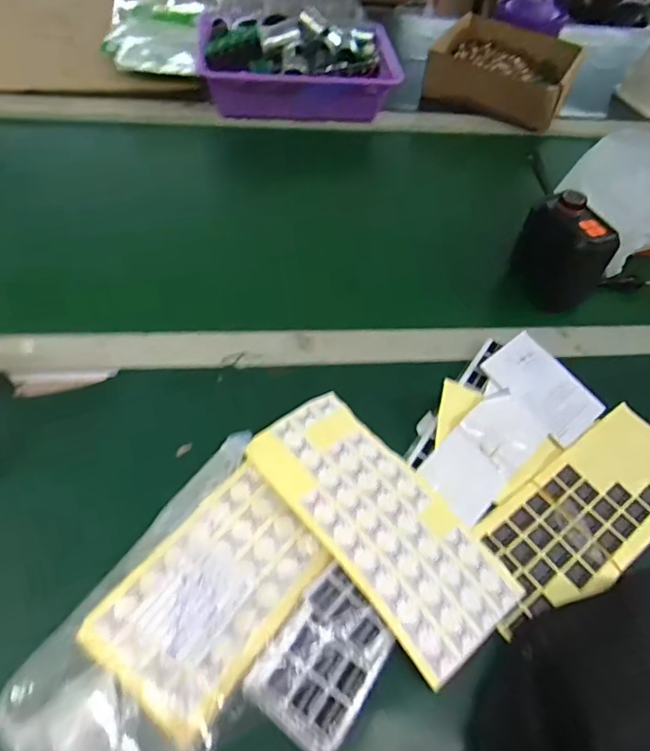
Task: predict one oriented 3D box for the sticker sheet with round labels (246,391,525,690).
[{"bbox_3d":[0.038,0.099,0.383,0.091,0.013,0.206,-30,61,-25],"label":"sticker sheet with round labels"}]

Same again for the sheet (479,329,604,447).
[{"bbox_3d":[0.193,0.008,0.468,0.072,0.016,0.099,-29,60,-25],"label":"sheet"}]

